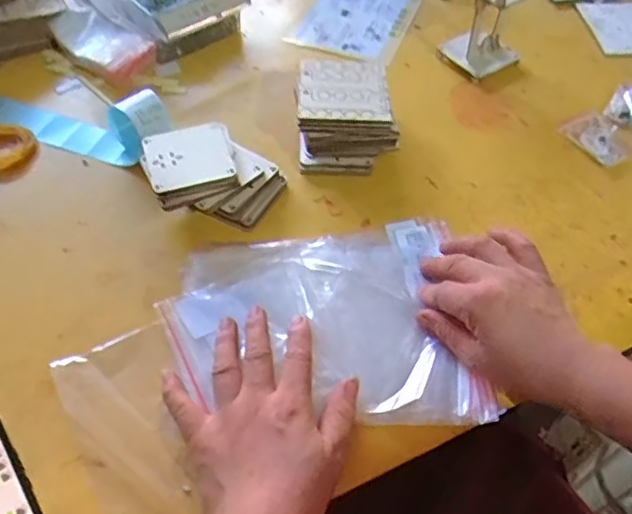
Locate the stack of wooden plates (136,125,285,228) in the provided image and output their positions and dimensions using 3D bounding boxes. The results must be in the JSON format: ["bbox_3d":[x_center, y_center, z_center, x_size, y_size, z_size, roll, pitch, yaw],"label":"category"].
[{"bbox_3d":[-0.092,-0.073,0.558,0.126,0.050,0.094,-8,54,-8],"label":"stack of wooden plates"}]

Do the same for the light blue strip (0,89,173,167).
[{"bbox_3d":[-0.283,-0.156,0.610,0.286,0.050,0.066,14,54,8],"label":"light blue strip"}]

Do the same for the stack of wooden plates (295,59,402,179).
[{"bbox_3d":[0.030,-0.146,0.615,0.097,0.057,0.118,-2,54,-4],"label":"stack of wooden plates"}]

